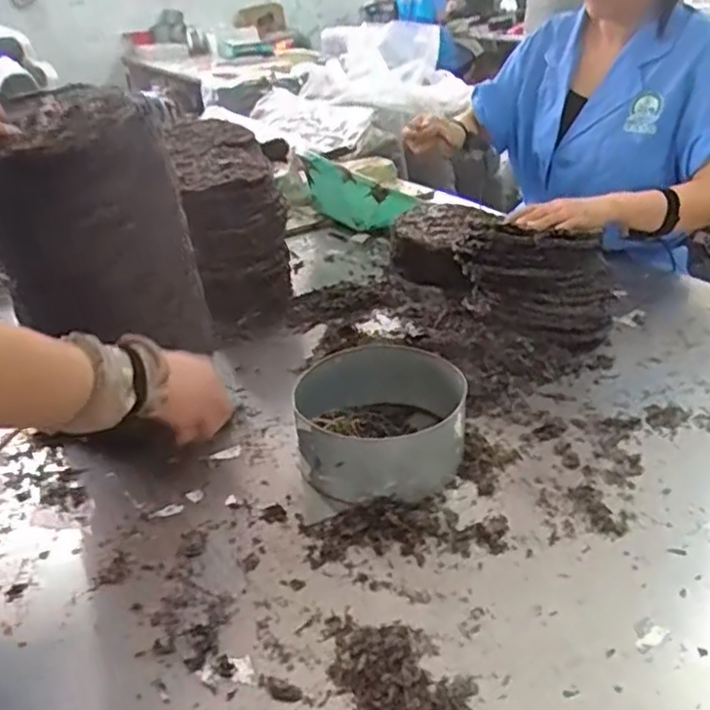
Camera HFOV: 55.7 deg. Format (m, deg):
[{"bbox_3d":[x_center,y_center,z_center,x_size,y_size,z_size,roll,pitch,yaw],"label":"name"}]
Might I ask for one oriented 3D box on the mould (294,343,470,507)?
[{"bbox_3d":[0.030,0.074,0.765,0.189,0.085,0.189,-2,29,1],"label":"mould"}]

